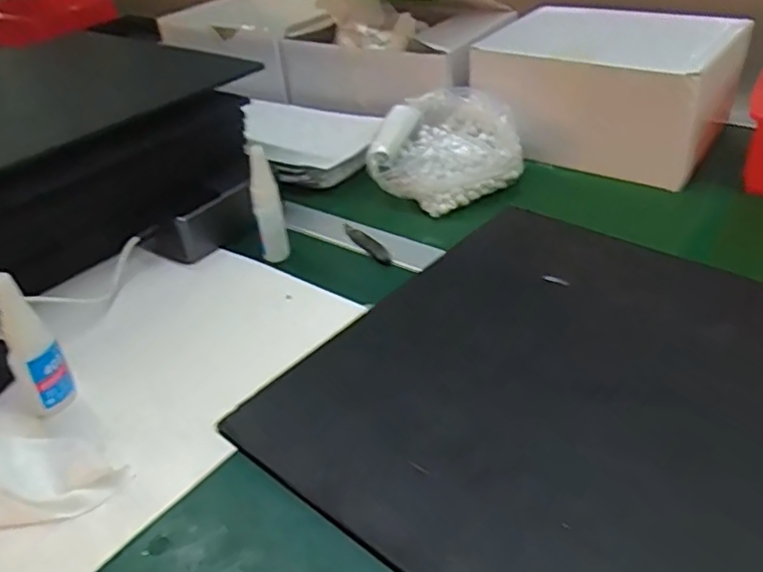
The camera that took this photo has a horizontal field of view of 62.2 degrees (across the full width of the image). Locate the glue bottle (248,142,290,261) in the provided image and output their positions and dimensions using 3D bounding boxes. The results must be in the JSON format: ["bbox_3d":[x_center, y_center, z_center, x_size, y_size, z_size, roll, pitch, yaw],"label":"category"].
[{"bbox_3d":[-0.103,-0.072,0.569,0.026,0.106,0.021,-11,36,-6],"label":"glue bottle"}]

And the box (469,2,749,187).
[{"bbox_3d":[0.247,-0.221,0.708,0.244,0.116,0.180,19,43,31],"label":"box"}]

